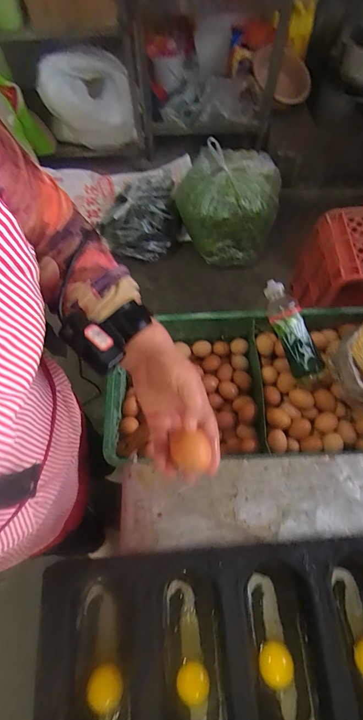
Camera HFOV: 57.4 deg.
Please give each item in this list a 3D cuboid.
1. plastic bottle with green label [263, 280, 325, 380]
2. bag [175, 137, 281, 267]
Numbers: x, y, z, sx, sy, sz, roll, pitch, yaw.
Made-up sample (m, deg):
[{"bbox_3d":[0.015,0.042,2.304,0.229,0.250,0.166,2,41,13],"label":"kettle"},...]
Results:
[{"bbox_3d":[0.234,-0.063,0.707,0.062,0.054,0.226,-22,85,-6],"label":"plastic bottle with green label"},{"bbox_3d":[0.181,-0.612,1.344,0.412,0.327,0.272,10,68,7],"label":"bag"}]

